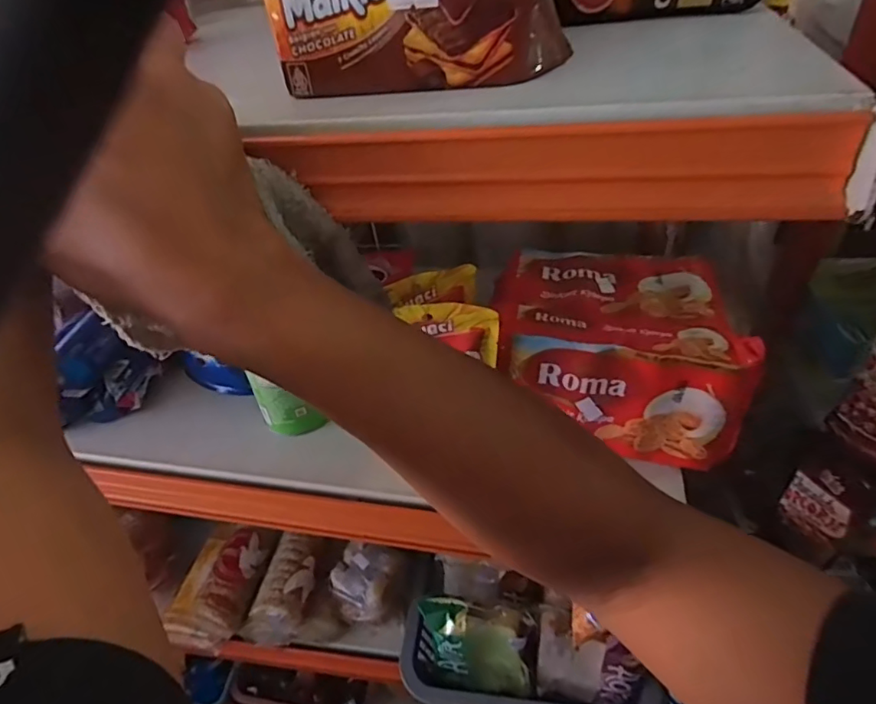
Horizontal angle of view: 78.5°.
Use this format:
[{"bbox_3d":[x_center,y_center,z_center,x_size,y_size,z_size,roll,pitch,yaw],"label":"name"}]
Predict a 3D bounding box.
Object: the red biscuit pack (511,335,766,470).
[{"bbox_3d":[0.144,0.028,0.416,0.165,0.102,0.040,7,34,12],"label":"red biscuit pack"}]

